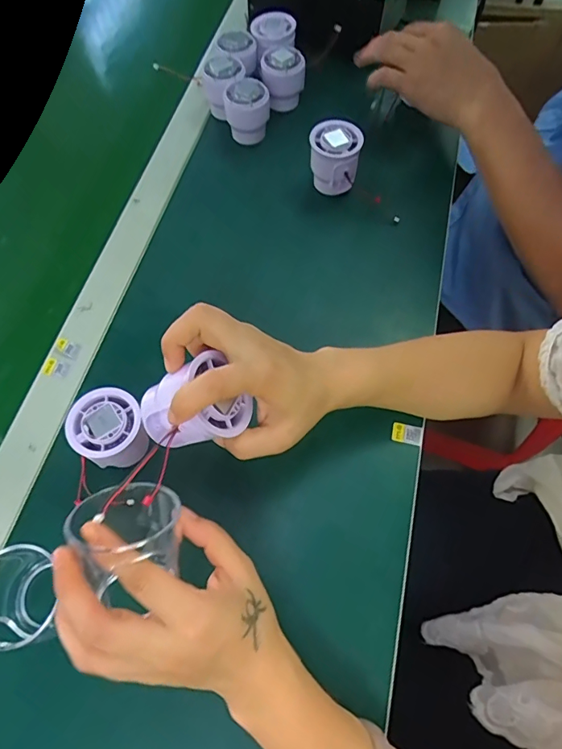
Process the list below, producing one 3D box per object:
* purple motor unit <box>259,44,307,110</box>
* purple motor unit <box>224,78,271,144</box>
[{"bbox_3d":[0.002,-0.339,0.537,0.050,0.056,0.050,1,64,0],"label":"purple motor unit"},{"bbox_3d":[-0.037,-0.289,0.517,0.049,0.061,0.049,-3,64,-2],"label":"purple motor unit"}]

